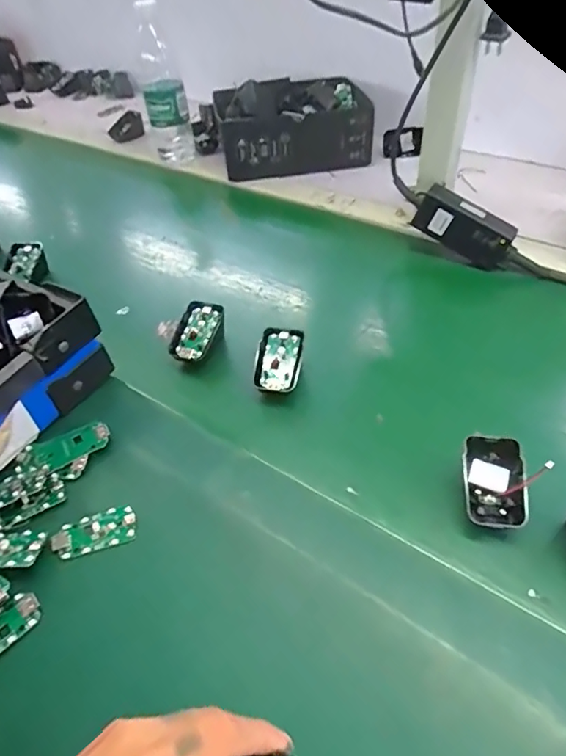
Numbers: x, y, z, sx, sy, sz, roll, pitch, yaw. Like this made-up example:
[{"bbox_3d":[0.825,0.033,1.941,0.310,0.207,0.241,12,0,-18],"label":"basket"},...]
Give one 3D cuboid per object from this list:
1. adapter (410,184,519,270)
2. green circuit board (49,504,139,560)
[{"bbox_3d":[0.215,-0.174,0.592,0.119,0.055,0.023,32,55,4],"label":"adapter"},{"bbox_3d":[-0.149,0.122,0.395,0.063,0.008,0.030,-19,47,-10],"label":"green circuit board"}]

